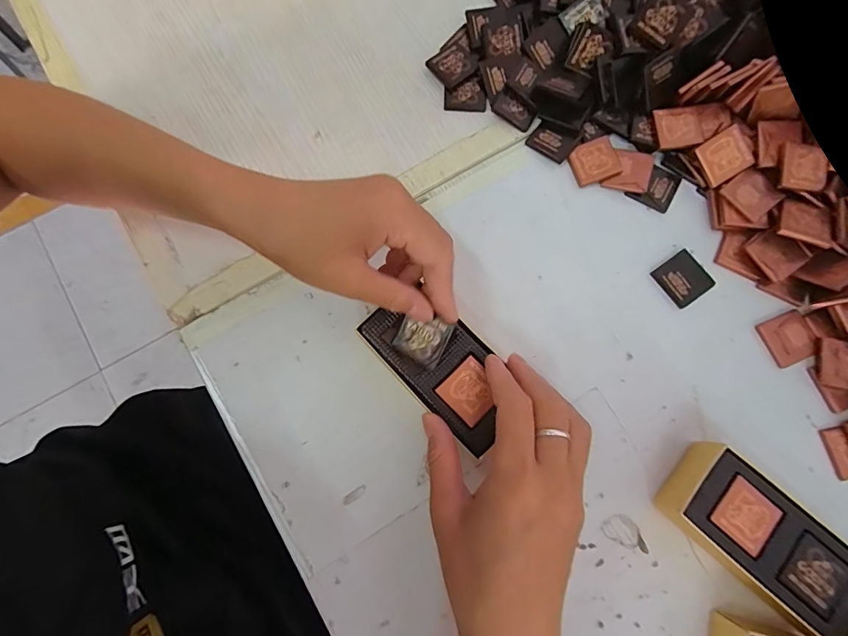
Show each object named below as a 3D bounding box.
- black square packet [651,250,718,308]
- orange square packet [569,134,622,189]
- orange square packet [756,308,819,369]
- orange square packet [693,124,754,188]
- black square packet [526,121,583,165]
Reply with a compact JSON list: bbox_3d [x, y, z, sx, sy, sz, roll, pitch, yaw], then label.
[{"bbox_3d":[0.194,-0.030,0.317,0.037,0.006,0.035,-32,77,-10],"label":"black square packet"},{"bbox_3d":[0.133,-0.122,0.331,0.035,0.005,0.033,-21,78,-5],"label":"orange square packet"},{"bbox_3d":[0.265,0.014,0.307,0.037,0.004,0.035,-23,78,-6],"label":"orange square packet"},{"bbox_3d":[0.225,-0.121,0.318,0.035,0.005,0.033,-32,99,6],"label":"orange square packet"},{"bbox_3d":[0.102,-0.140,0.334,0.034,0.004,0.028,32,78,6],"label":"black square packet"}]

